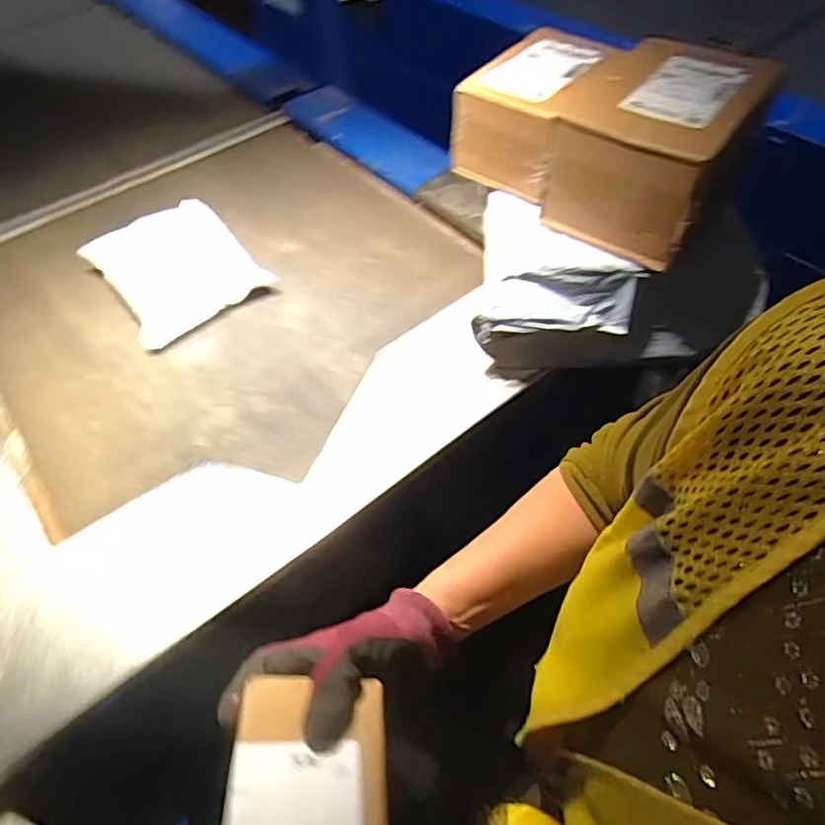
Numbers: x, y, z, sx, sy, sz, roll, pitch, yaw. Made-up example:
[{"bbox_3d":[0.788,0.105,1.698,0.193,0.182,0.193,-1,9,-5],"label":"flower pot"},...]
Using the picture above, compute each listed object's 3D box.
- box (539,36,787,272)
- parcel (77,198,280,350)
[{"bbox_3d":[0.233,-0.261,0.587,0.150,0.110,0.206,28,59,23],"label":"box"},{"bbox_3d":[-0.327,-0.203,0.832,0.181,0.040,0.215,-33,58,-20],"label":"parcel"}]

